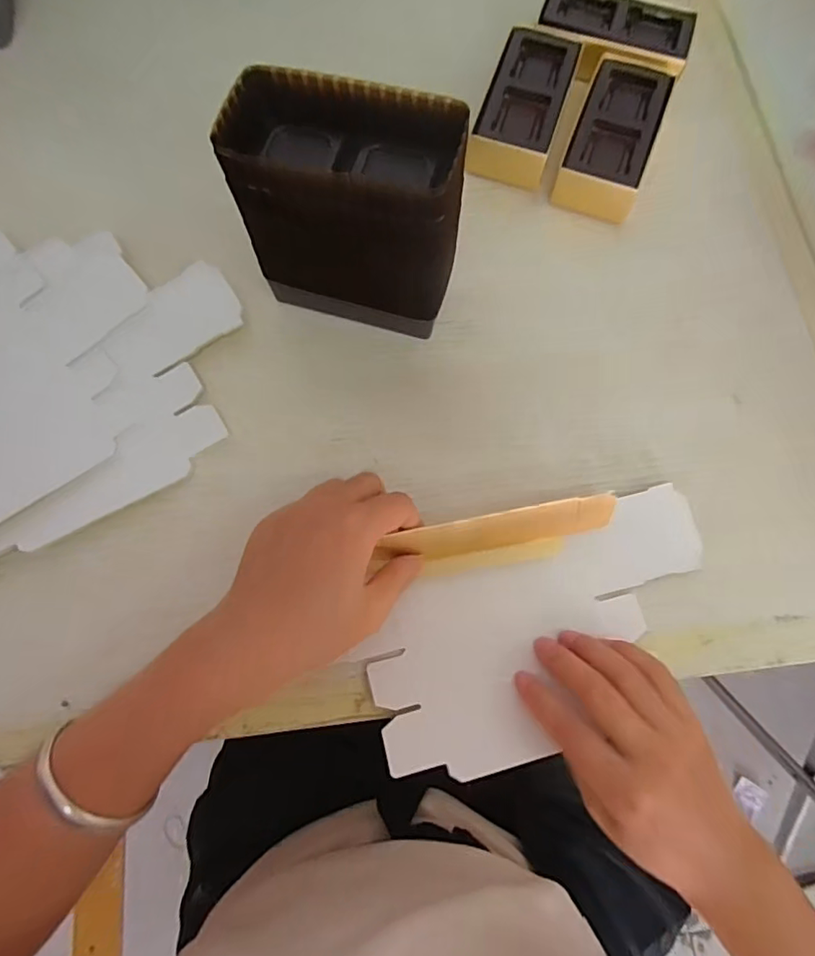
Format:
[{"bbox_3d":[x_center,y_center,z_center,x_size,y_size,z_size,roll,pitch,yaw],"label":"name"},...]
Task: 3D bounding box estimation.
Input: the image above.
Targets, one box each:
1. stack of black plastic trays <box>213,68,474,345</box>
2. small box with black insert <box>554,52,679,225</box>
[{"bbox_3d":[-0.031,-0.144,0.309,0.117,0.120,0.067,15,74,3],"label":"stack of black plastic trays"},{"bbox_3d":[0.147,-0.244,0.390,0.057,0.035,0.121,20,74,4],"label":"small box with black insert"}]

